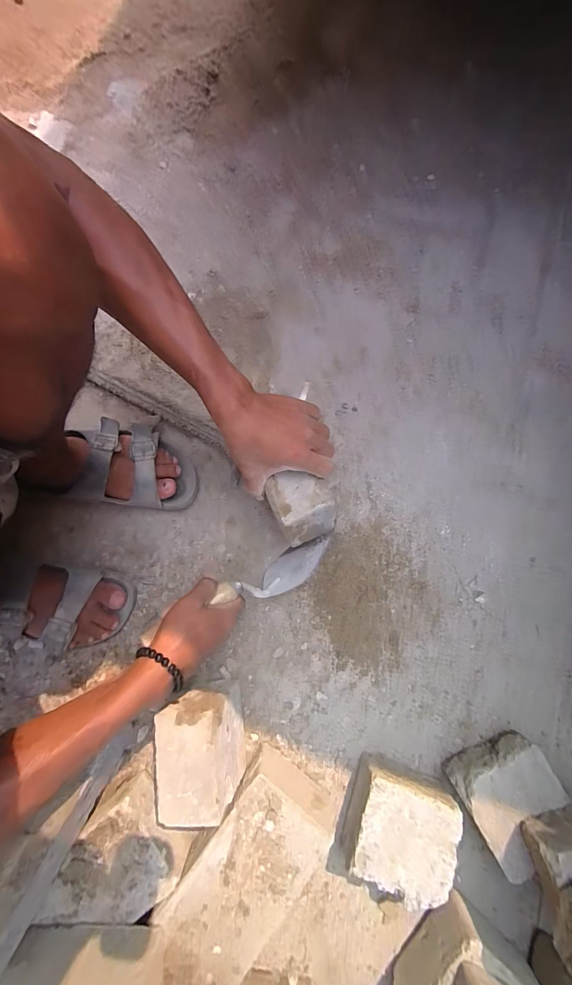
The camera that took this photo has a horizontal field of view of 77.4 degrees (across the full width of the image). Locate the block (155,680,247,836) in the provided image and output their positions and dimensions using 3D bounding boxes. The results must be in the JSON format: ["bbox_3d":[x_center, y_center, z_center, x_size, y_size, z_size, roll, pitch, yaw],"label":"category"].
[{"bbox_3d":[-0.096,0.288,0.408,0.077,0.098,0.108,-7,80,0],"label":"block"}]

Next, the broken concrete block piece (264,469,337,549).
[{"bbox_3d":[0.020,0.021,0.427,0.064,0.100,0.072,-25,80,-3],"label":"broken concrete block piece"}]

